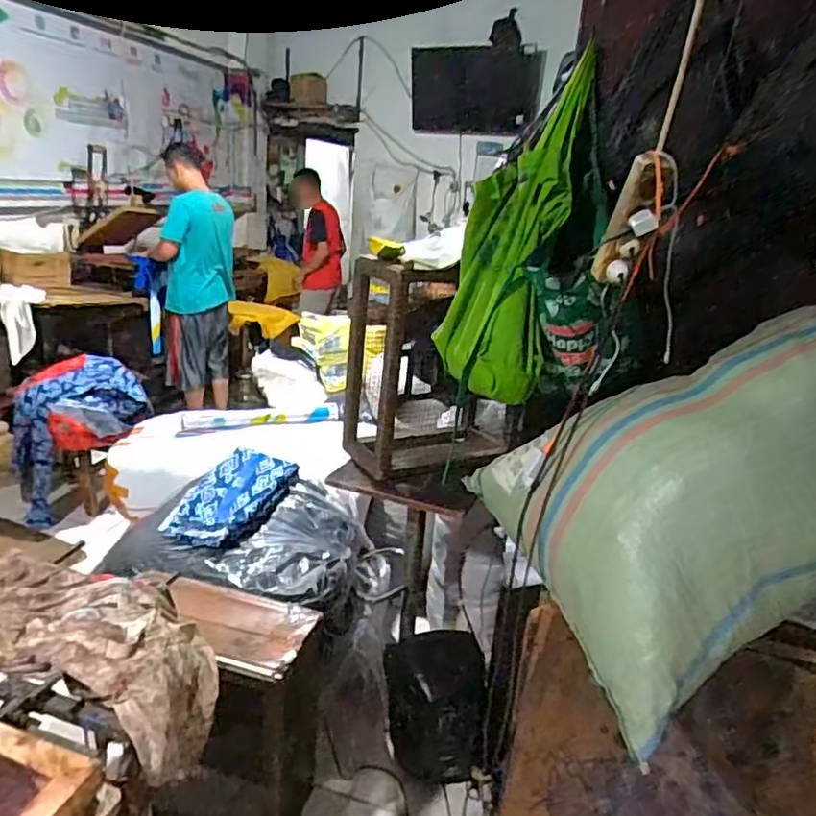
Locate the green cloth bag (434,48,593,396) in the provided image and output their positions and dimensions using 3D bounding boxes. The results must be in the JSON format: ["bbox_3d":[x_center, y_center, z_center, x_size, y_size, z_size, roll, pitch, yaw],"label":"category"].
[{"bbox_3d":[0.207,-0.356,1.270,0.251,0.674,0.140,15,-4,25],"label":"green cloth bag"}]

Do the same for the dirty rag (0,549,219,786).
[{"bbox_3d":[-0.584,0.402,1.090,0.574,0.187,0.212,11,20,17],"label":"dirty rag"}]

